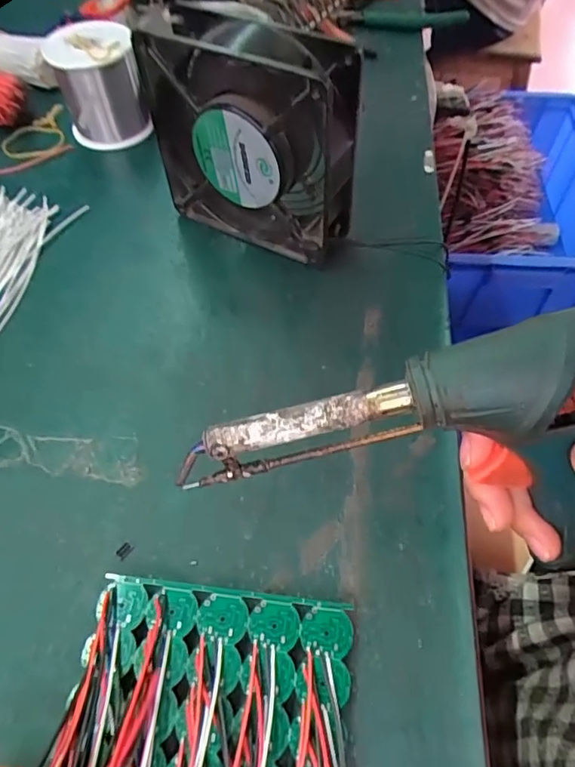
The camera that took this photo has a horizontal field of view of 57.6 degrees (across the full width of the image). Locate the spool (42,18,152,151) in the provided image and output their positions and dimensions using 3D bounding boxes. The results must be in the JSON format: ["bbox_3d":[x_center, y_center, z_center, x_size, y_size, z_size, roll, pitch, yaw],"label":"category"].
[{"bbox_3d":[-0.143,-0.227,0.402,0.059,0.070,0.057,-1,59,1],"label":"spool"}]

